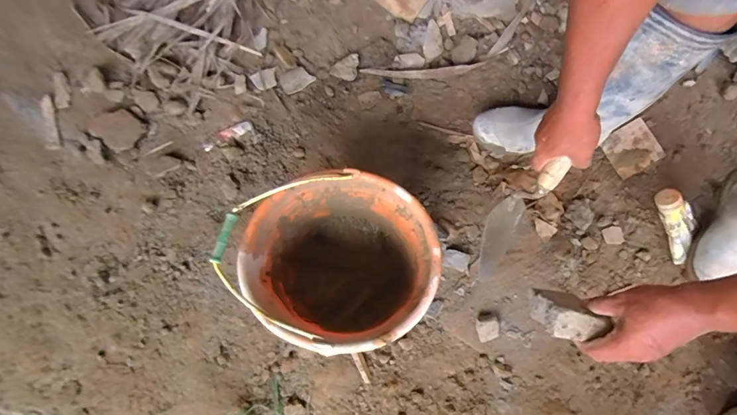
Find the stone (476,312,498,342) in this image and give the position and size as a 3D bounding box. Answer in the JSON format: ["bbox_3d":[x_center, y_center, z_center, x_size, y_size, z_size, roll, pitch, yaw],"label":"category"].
[{"bbox_3d":[0.234,0.237,0.753,0.041,0.023,0.053,-1,77,1],"label":"stone"}]

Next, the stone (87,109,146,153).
[{"bbox_3d":[-0.574,-0.182,0.868,0.107,0.016,0.088,36,80,8],"label":"stone"}]

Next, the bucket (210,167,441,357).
[{"bbox_3d":[-0.045,0.095,0.679,0.292,0.240,0.280,0,77,1],"label":"bucket"}]

